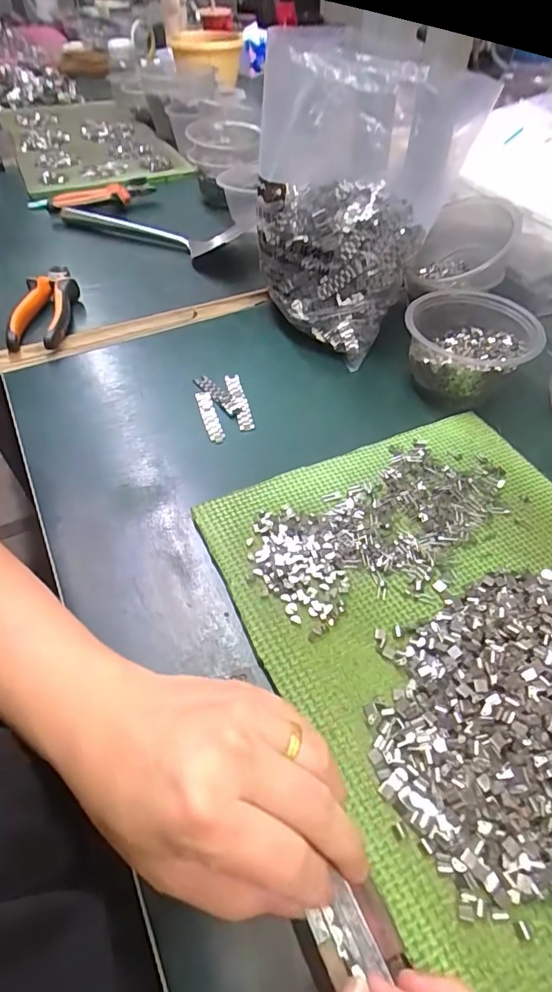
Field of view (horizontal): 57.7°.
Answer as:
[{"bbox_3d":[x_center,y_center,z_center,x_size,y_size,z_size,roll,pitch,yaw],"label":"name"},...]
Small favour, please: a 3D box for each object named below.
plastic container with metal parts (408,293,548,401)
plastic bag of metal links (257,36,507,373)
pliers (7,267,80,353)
[{"bbox_3d":[0.172,-0.137,0.445,0.109,0.066,0.103,0,49,0],"label":"plastic container with metal parts"},{"bbox_3d":[0.064,-0.271,0.466,0.155,0.212,0.172,1,49,1],"label":"plastic bag of metal links"},{"bbox_3d":[-0.239,-0.197,0.519,0.056,0.027,0.138,-6,49,-4],"label":"pliers"}]

